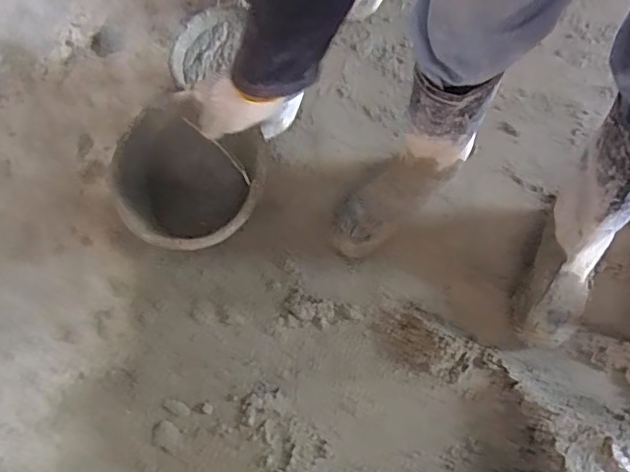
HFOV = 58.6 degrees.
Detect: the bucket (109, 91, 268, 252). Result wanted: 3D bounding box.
[{"bbox_3d":[-0.192,-0.081,0.939,0.225,0.188,0.241,0,67,1],"label":"bucket"}]

